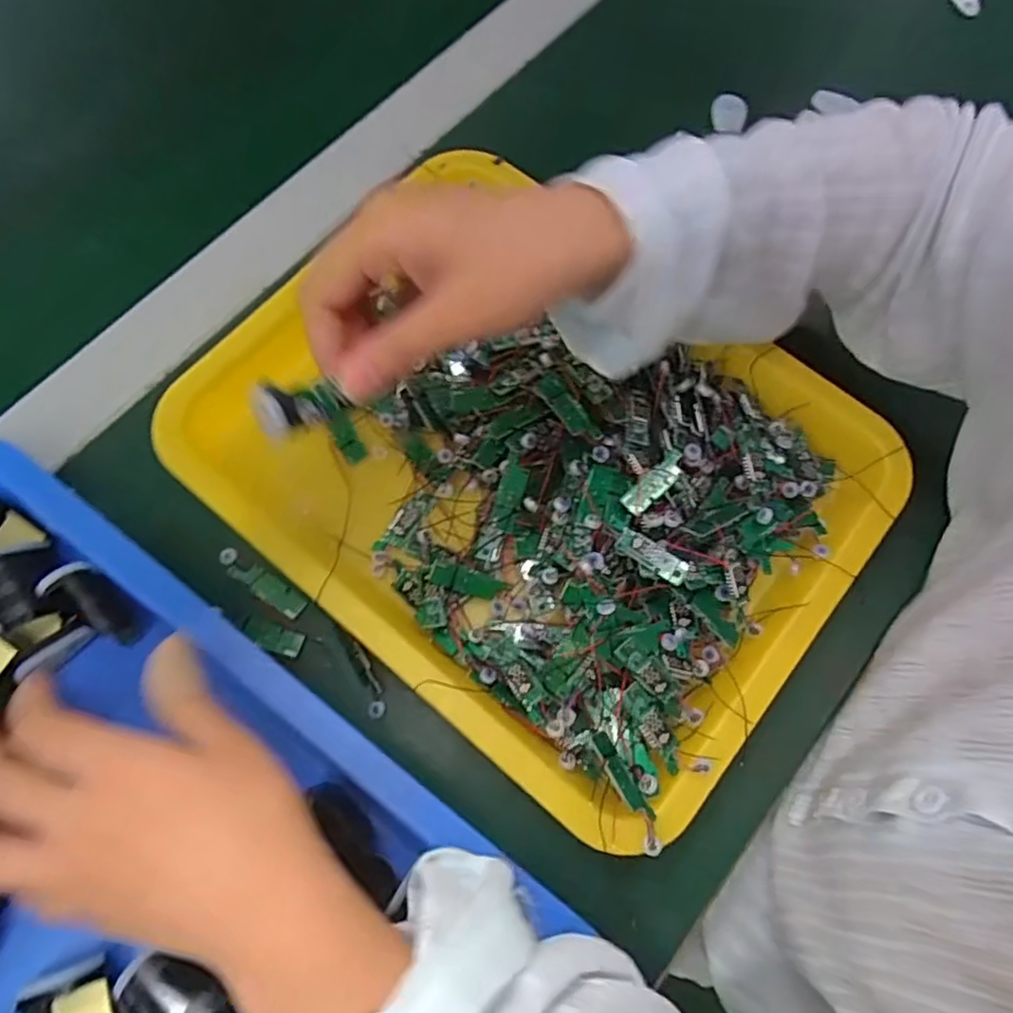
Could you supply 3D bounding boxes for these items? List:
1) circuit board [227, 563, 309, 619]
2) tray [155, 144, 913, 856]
[{"bbox_3d":[-0.124,0.042,0.341,0.043,0.005,0.013,33,74,8],"label":"circuit board"},{"bbox_3d":[0.013,-0.029,0.342,0.327,0.052,0.259,38,74,10],"label":"tray"}]

